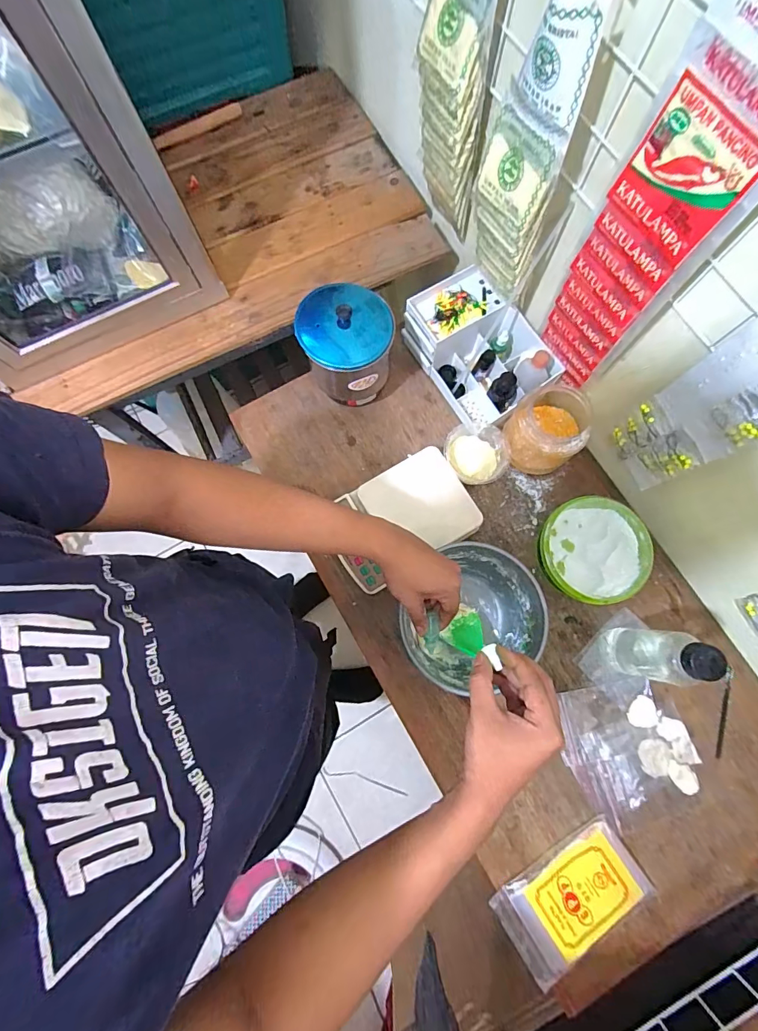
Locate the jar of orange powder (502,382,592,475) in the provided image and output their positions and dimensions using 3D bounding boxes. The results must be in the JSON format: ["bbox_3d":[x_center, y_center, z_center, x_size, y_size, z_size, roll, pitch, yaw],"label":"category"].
[{"bbox_3d":[0.264,-0.138,0.682,0.112,0.116,0.128,38,81,8],"label":"jar of orange powder"}]

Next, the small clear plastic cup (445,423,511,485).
[{"bbox_3d":[0.156,-0.101,0.707,0.096,0.053,0.099,0,78,0],"label":"small clear plastic cup"}]

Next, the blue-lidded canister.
[{"bbox_3d":[-0.050,-0.259,0.682,0.135,0.161,0.140,-6,78,-1],"label":"blue-lidded canister"}]

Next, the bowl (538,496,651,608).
[{"bbox_3d":[0.322,0.056,0.665,0.153,0.059,0.151,0,78,0],"label":"bowl"}]

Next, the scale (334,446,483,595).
[{"bbox_3d":[0.035,0.007,0.687,0.216,0.049,0.150,-30,79,-6],"label":"scale"}]

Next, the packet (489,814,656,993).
[{"bbox_3d":[0.262,0.517,0.585,0.197,0.024,0.113,-32,79,-6],"label":"packet"}]

